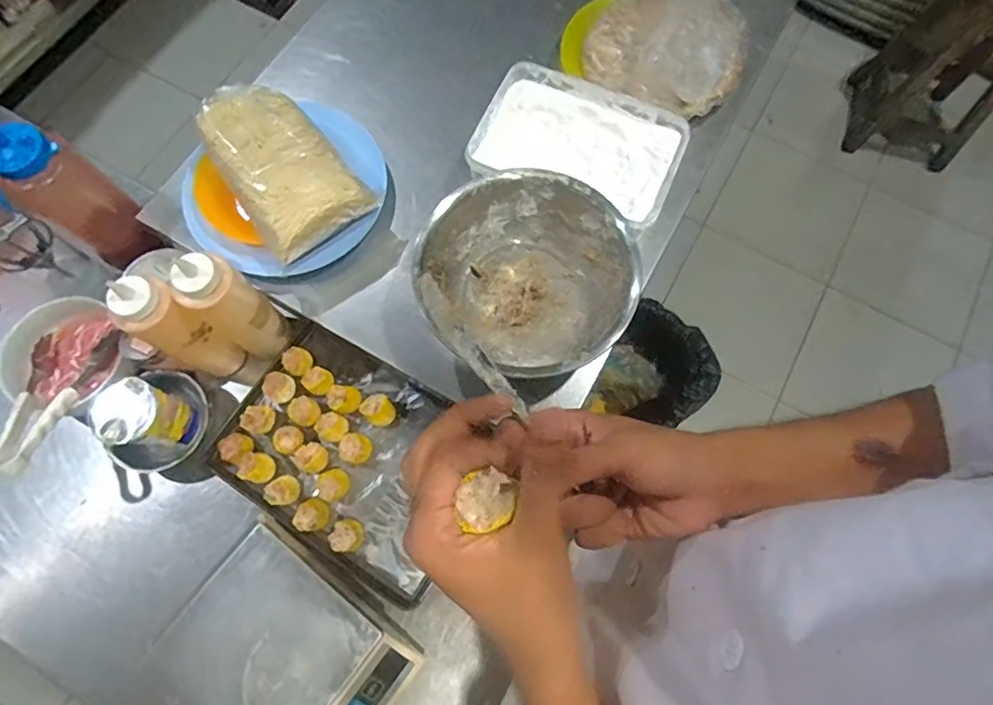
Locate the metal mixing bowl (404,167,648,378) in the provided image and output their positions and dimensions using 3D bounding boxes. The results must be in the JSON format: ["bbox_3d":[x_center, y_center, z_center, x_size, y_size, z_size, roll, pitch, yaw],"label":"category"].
[{"bbox_3d":[0.030,-0.081,0.618,0.236,0.092,0.221,33,75,9],"label":"metal mixing bowl"}]

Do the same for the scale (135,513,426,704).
[{"bbox_3d":[-0.217,0.319,0.574,0.227,0.056,0.179,34,75,9],"label":"scale"}]

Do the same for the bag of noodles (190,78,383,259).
[{"bbox_3d":[-0.248,-0.221,0.631,0.130,0.047,0.209,-34,76,-11],"label":"bag of noodles"}]

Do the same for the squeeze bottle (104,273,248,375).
[{"bbox_3d":[-0.351,-0.023,0.619,0.054,0.191,0.054,0,73,-1],"label":"squeeze bottle"}]

